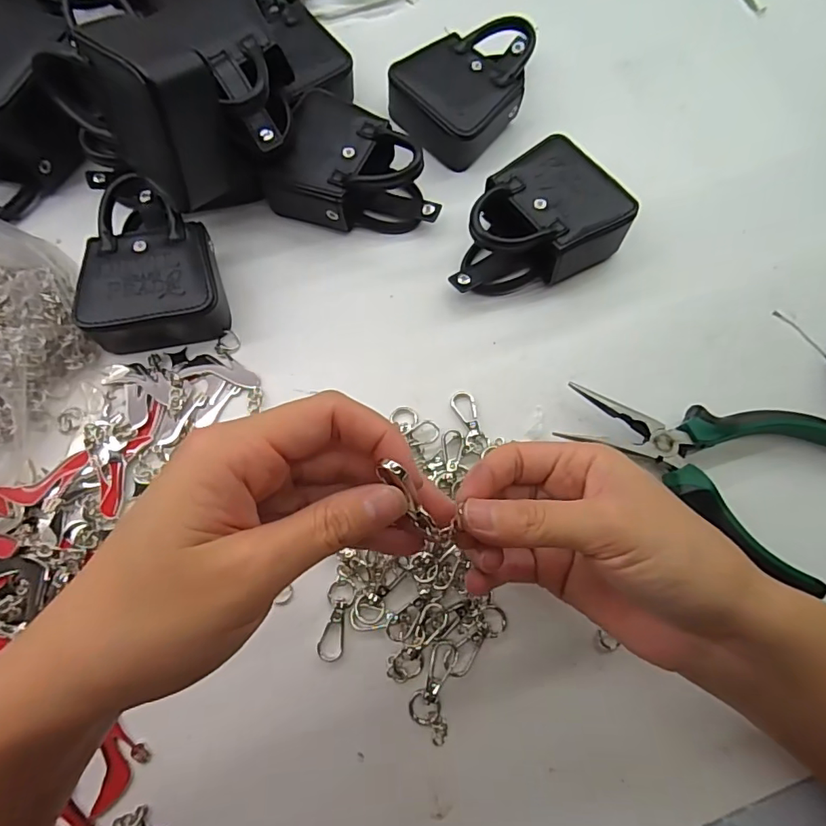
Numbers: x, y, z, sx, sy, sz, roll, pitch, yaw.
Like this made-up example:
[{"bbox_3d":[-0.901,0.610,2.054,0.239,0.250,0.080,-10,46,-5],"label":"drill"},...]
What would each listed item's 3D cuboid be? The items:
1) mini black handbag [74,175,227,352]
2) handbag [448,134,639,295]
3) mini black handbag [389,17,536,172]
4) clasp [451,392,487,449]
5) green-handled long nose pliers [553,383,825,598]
[{"bbox_3d":[-0.155,-0.096,0.307,0.073,0.034,0.110,-10,73,-3],"label":"mini black handbag"},{"bbox_3d":[0.071,-0.114,0.313,0.106,0.039,0.075,-31,76,-9],"label":"handbag"},{"bbox_3d":[0.043,-0.223,0.351,0.098,0.035,0.075,-39,77,-11],"label":"mini black handbag"},{"bbox_3d":[0.033,0.004,0.295,0.013,0.005,0.036,-19,74,-6],"label":"clasp"},{"bbox_3d":[0.159,0.024,0.282,0.148,0.024,0.089,26,75,7],"label":"green-handled long nose pliers"}]

